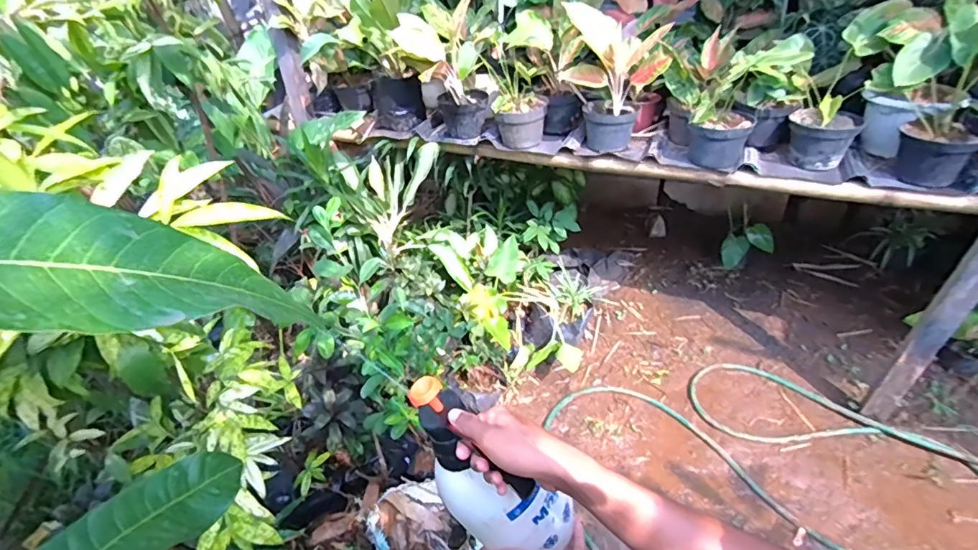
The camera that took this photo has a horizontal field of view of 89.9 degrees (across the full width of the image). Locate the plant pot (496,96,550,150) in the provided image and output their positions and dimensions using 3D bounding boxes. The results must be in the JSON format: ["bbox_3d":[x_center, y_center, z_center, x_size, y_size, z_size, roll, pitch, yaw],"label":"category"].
[{"bbox_3d":[0.114,-0.514,1.621,0.157,0.117,0.170,-3,43,3],"label":"plant pot"}]

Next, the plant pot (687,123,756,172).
[{"bbox_3d":[0.659,-0.381,1.414,0.156,0.126,0.133,16,47,22],"label":"plant pot"}]

